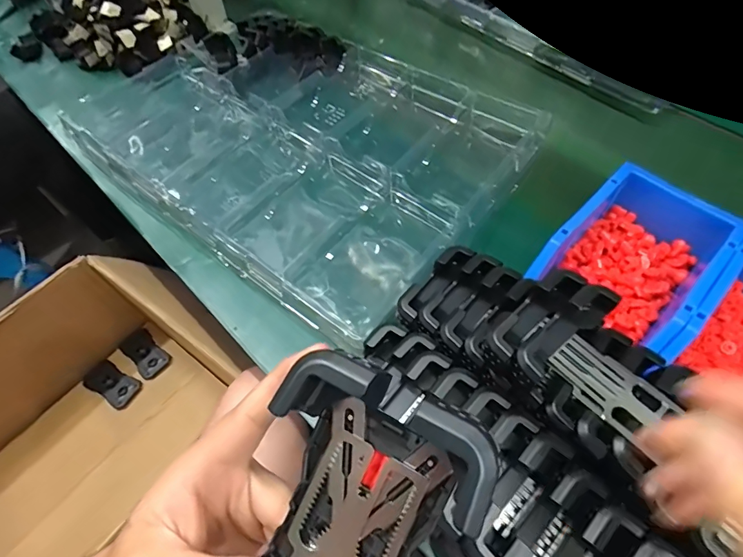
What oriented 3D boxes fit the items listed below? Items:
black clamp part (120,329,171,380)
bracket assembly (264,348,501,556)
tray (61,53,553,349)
[{"bbox_3d":[-0.448,0.155,0.856,0.110,0.030,0.057,36,65,22],"label":"black clamp part"},{"bbox_3d":[-0.018,0.106,0.155,0.087,0.037,0.144,22,83,15],"label":"bracket assembly"},{"bbox_3d":[-0.090,-0.192,0.565,0.529,0.056,0.398,34,65,21],"label":"tray"}]

